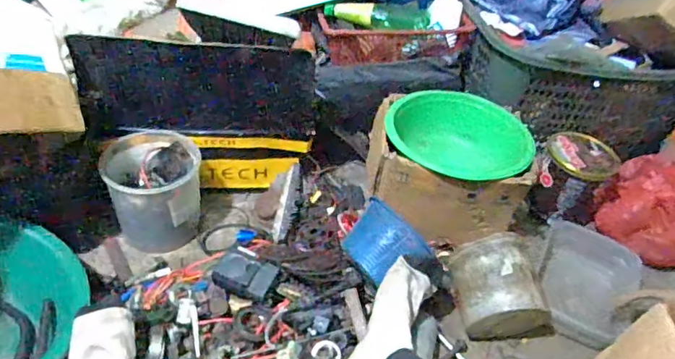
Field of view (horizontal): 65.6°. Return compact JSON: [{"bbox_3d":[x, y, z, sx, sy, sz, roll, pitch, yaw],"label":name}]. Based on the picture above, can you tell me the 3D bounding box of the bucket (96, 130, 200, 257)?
[{"bbox_3d":[-0.336,0.024,0.978,0.167,0.151,0.164,-16,47,-24],"label":"bucket"}]

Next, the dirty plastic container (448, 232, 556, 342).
[{"bbox_3d":[0.276,0.180,0.875,0.142,0.132,0.126,1,42,-8],"label":"dirty plastic container"}]

